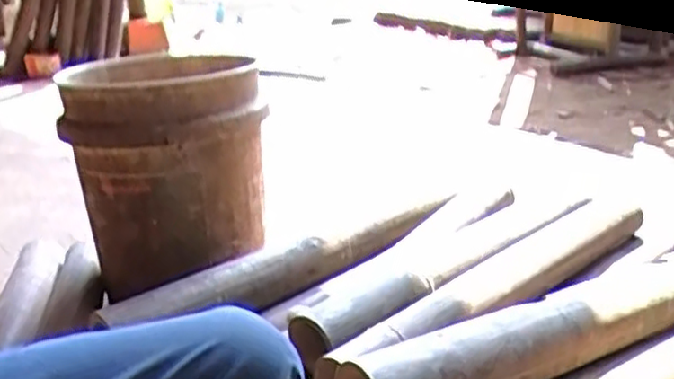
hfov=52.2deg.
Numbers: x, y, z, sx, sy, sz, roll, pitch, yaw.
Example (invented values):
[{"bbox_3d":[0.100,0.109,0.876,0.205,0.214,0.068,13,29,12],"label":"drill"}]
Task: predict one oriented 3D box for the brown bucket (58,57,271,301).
[{"bbox_3d":[-0.252,-0.039,1.028,0.247,0.274,0.312,-10,21,-15],"label":"brown bucket"}]

